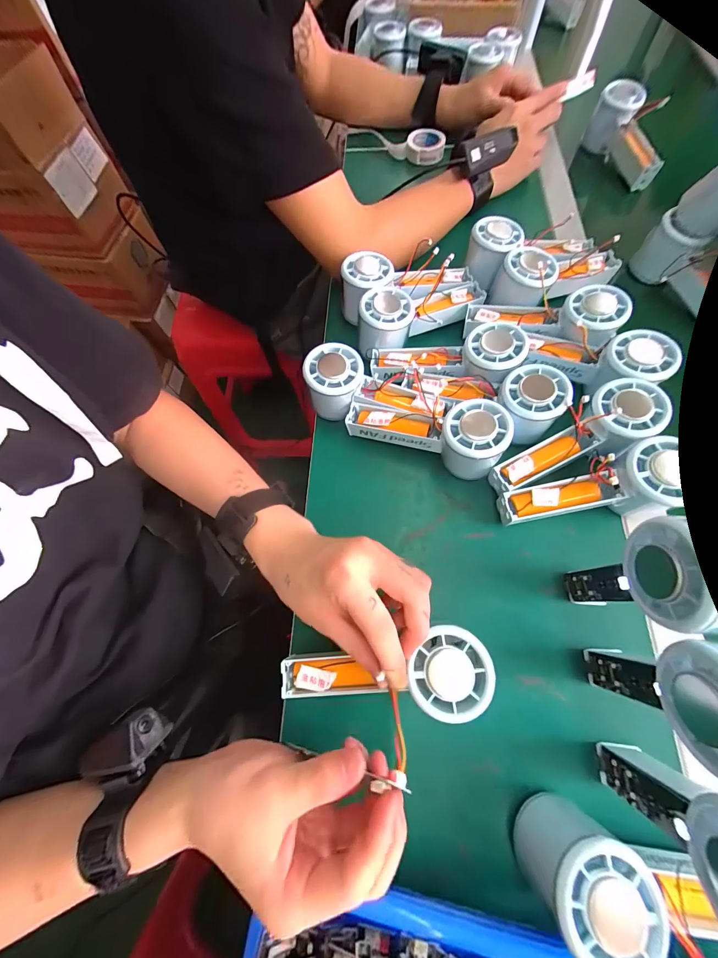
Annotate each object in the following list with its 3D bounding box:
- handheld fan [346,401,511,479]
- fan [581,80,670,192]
[{"bbox_3d":[0.065,-0.042,0.325,0.152,0.059,0.055,12,68,24],"label":"handheld fan"},{"bbox_3d":[0.375,-0.492,0.470,0.052,0.072,0.157,-3,68,1],"label":"fan"}]

